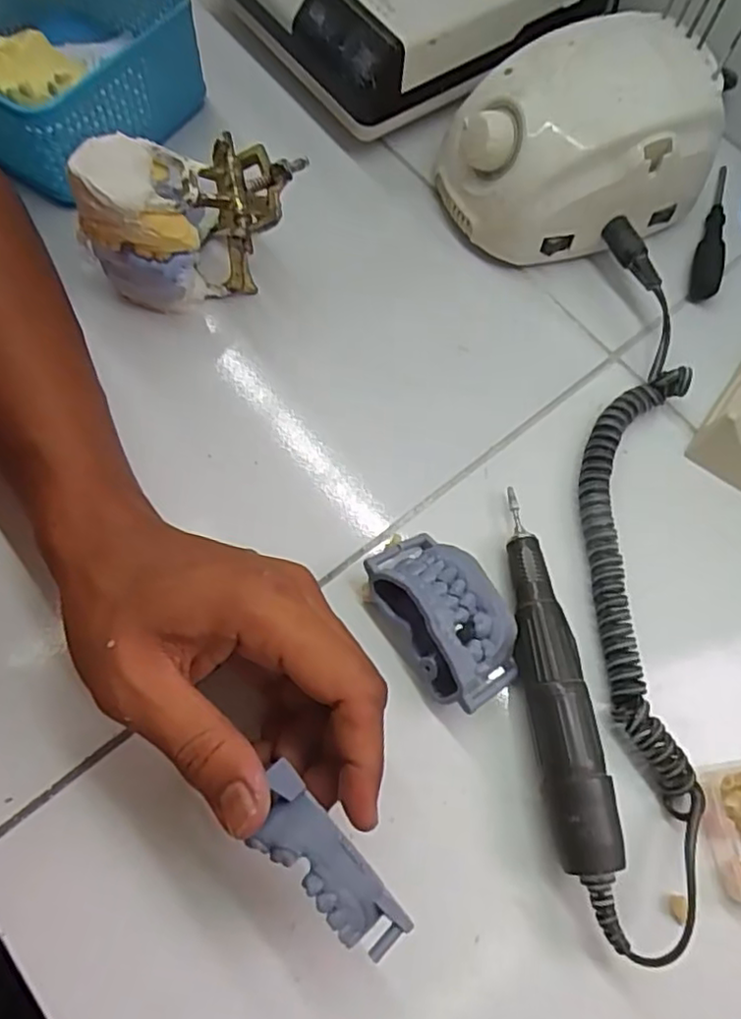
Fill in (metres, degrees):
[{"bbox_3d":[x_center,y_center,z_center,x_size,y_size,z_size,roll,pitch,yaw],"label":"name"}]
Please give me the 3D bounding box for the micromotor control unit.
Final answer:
[{"bbox_3d":[0.116,-0.207,0.371,0.138,0.082,0.088,-21,68,-13],"label":"micromotor control unit"}]

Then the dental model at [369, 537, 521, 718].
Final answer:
[{"bbox_3d":[0.035,0.049,0.301,0.050,0.034,0.081,-31,71,-17],"label":"dental model"}]

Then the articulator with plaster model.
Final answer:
[{"bbox_3d":[-0.089,-0.145,0.333,0.101,0.075,0.057,-29,70,-16],"label":"articulator with plaster model"}]

